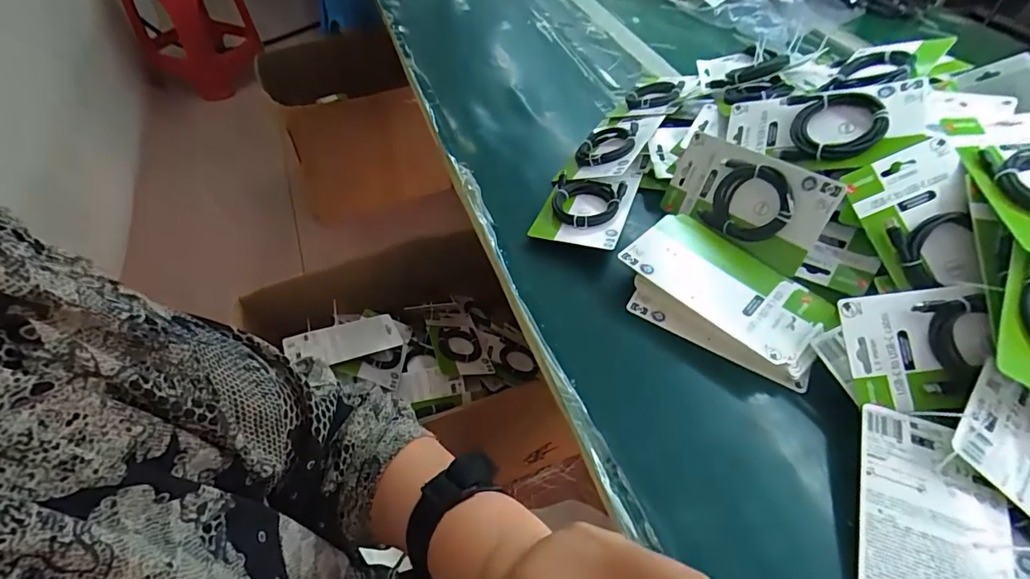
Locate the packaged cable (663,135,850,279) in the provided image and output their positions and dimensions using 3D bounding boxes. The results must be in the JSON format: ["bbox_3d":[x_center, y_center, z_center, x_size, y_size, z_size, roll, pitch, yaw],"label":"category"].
[{"bbox_3d":[0.250,-0.101,0.532,0.014,0.099,0.182,-8,37,-40],"label":"packaged cable"}]

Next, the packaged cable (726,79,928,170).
[{"bbox_3d":[0.328,-0.172,0.514,0.178,0.027,0.099,2,68,31],"label":"packaged cable"}]

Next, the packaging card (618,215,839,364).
[{"bbox_3d":[0.219,-0.009,0.493,0.192,0.021,0.117,39,58,25],"label":"packaging card"}]

